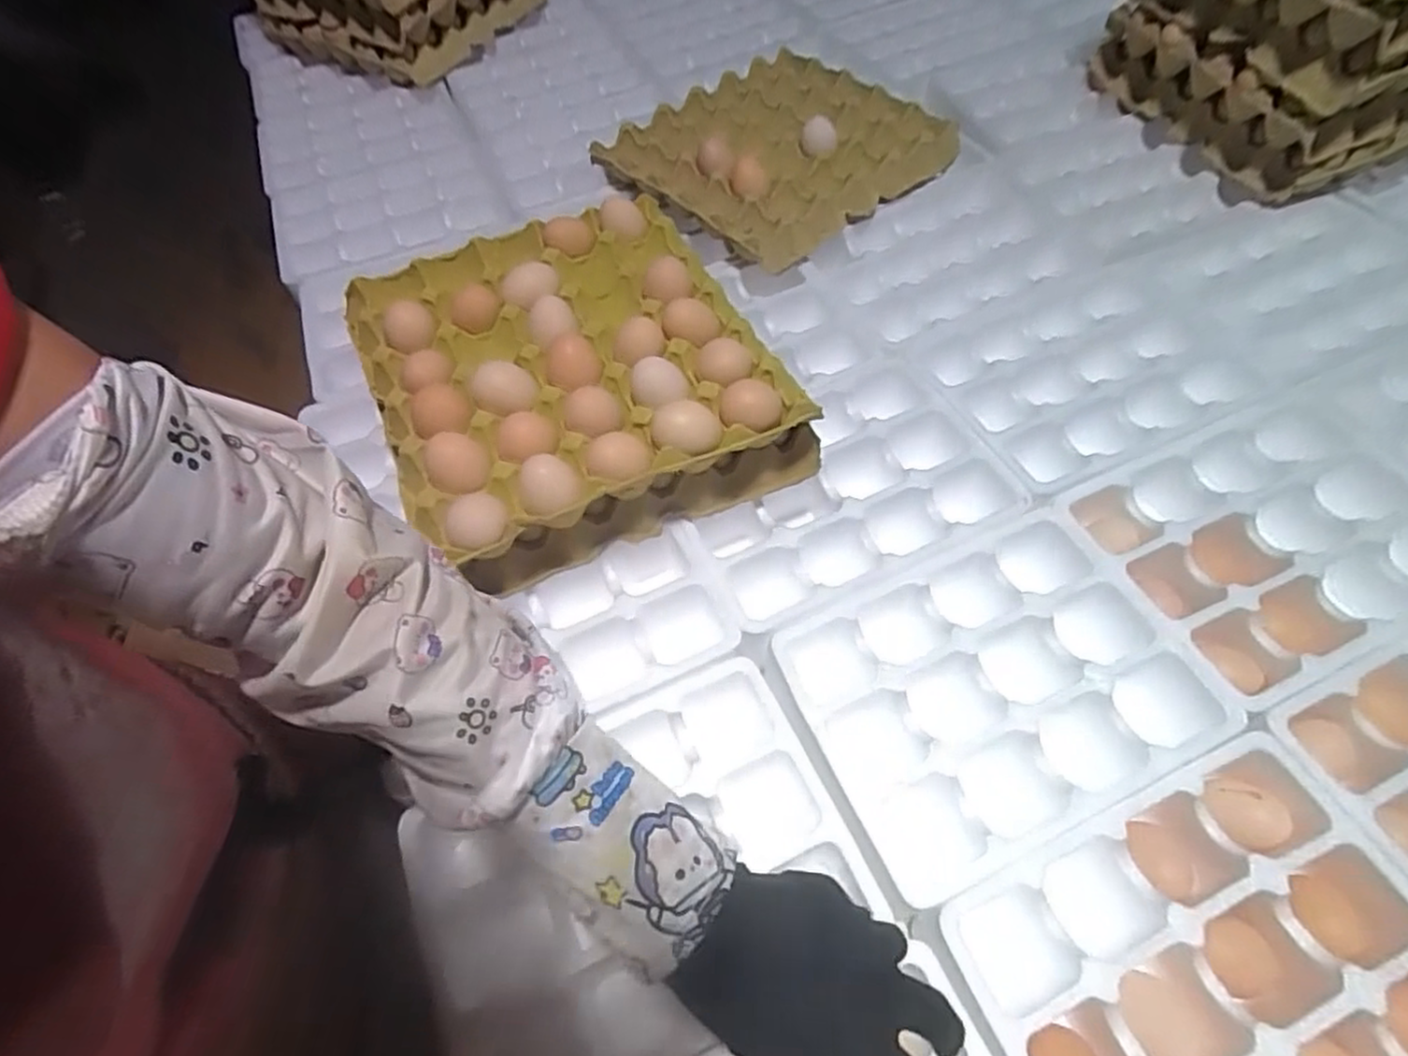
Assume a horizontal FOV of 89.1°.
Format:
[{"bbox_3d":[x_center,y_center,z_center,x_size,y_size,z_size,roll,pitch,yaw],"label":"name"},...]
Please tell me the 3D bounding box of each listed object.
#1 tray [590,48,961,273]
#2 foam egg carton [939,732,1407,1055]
[{"bbox_3d":[0.073,-0.420,0.773,0.306,0.047,0.306,-34,60,-17],"label":"tray"},{"bbox_3d":[0.269,0.245,0.378,0.244,0.046,0.184,-23,58,-10],"label":"foam egg carton"}]

